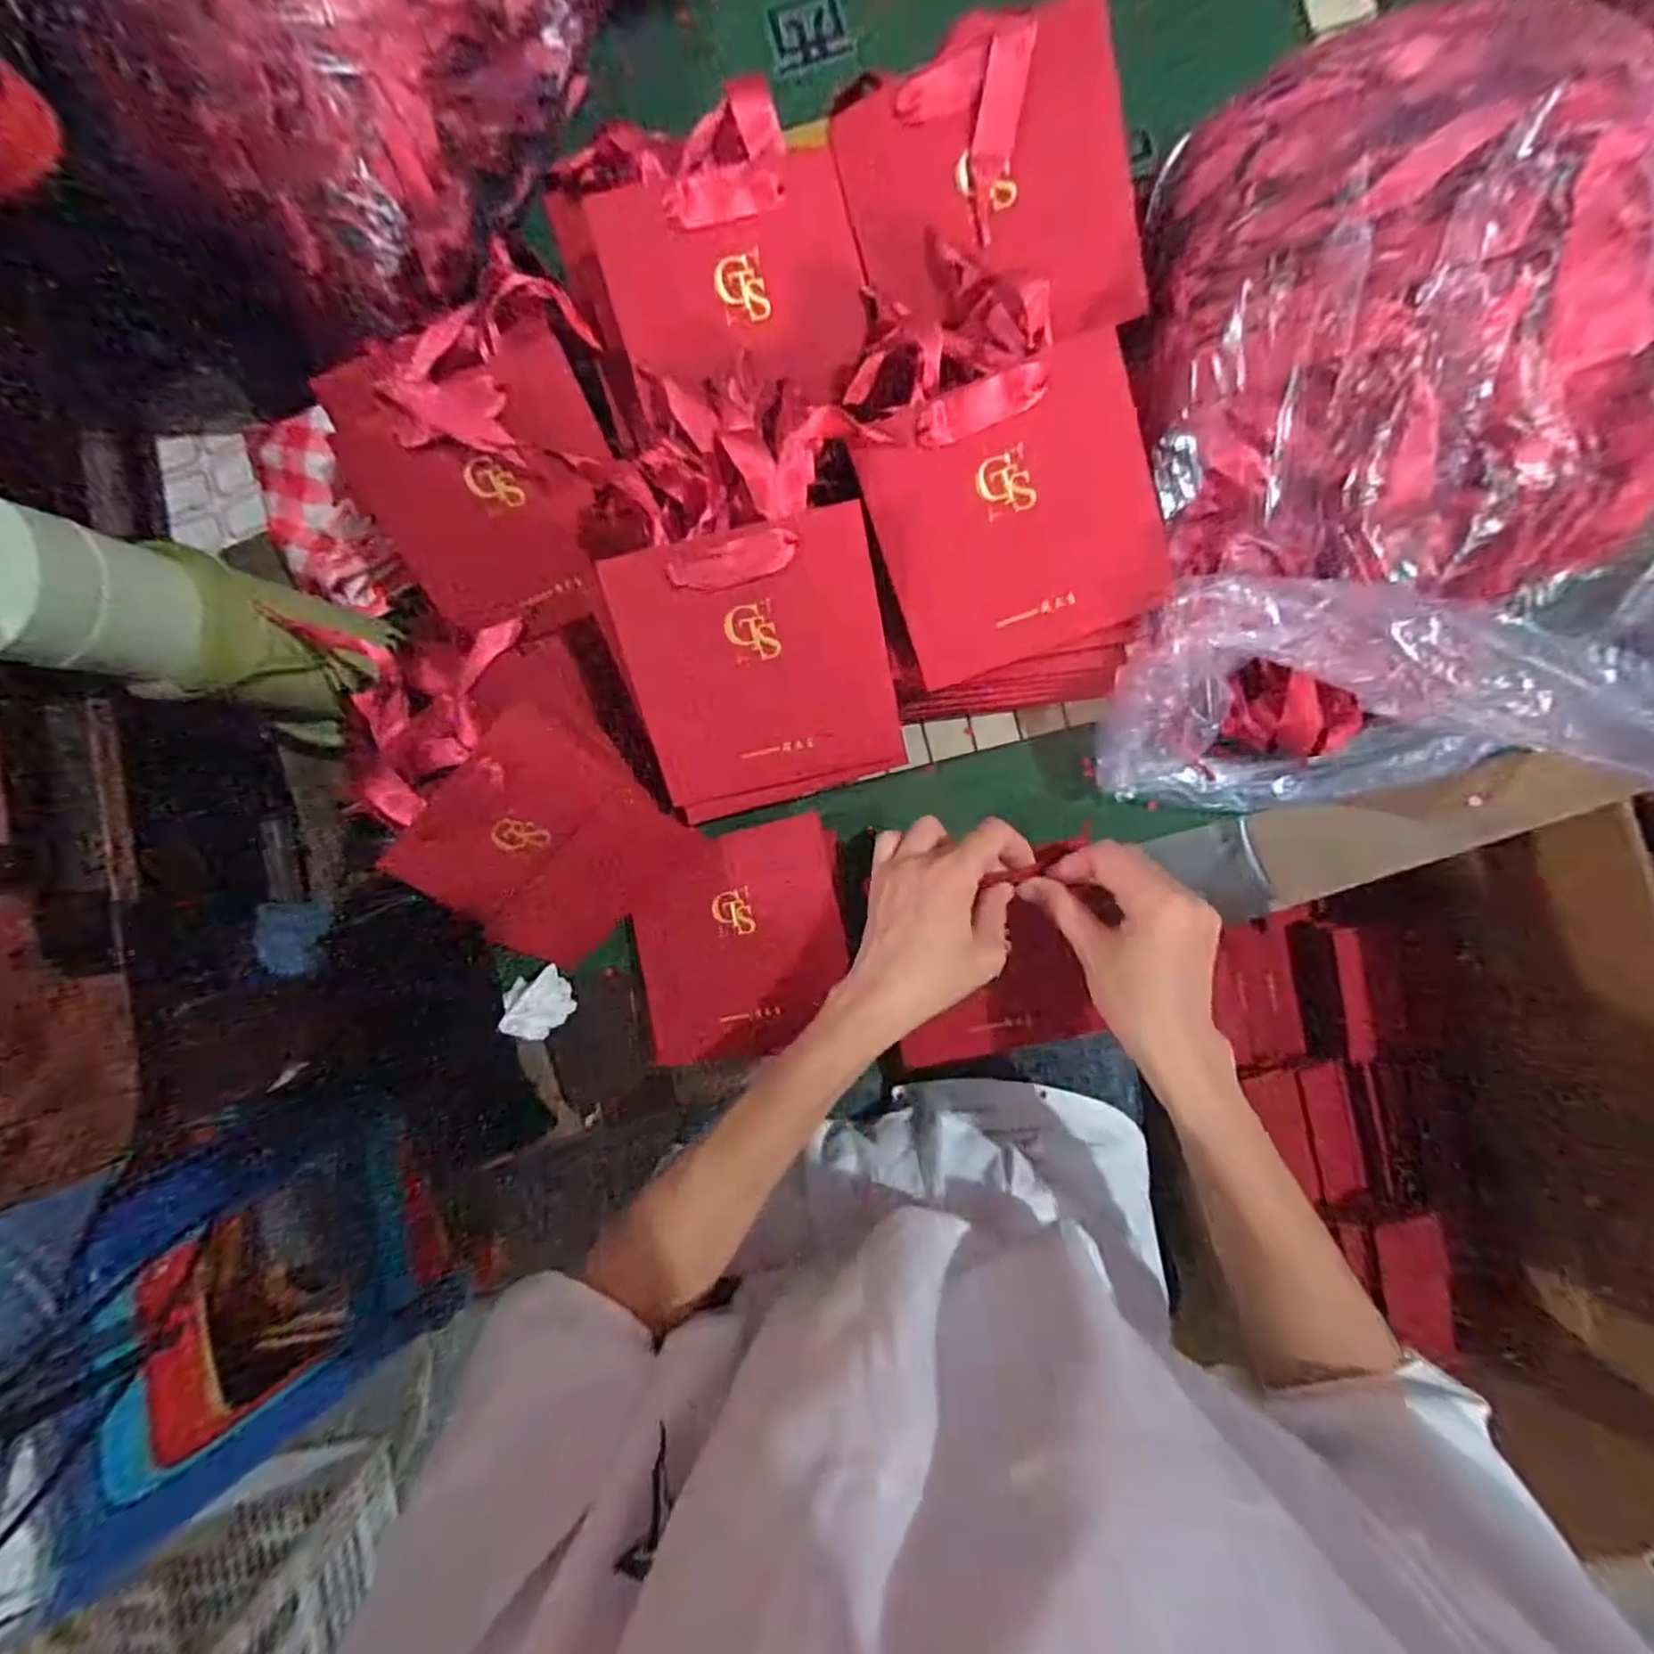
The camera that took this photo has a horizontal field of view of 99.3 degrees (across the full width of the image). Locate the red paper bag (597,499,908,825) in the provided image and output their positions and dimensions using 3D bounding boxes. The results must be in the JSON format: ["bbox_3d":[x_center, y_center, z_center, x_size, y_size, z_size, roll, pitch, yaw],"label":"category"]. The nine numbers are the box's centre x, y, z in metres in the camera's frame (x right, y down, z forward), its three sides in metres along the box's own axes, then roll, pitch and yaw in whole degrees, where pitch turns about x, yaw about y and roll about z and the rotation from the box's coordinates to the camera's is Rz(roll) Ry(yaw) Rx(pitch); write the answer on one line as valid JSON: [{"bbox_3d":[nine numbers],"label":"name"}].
[{"bbox_3d":[-0.035,-0.085,0.390,0.139,0.008,0.148,-15,115,-2],"label":"red paper bag"}]

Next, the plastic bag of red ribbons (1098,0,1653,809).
[{"bbox_3d":[0.305,-0.203,0.376,0.258,0.143,0.375,4,88,5],"label":"plastic bag of red ribbons"}]

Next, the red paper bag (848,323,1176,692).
[{"bbox_3d":[0.099,-0.162,0.373,0.138,0.018,0.139,-17,108,13],"label":"red paper bag"}]

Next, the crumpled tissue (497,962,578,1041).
[{"bbox_3d":[-0.202,0.125,0.491,0.045,0.029,0.043,-22,86,4],"label":"crumpled tissue"}]

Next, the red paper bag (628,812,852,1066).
[{"bbox_3d":[-0.057,0.076,0.464,0.140,0.012,0.142,-11,87,4],"label":"red paper bag"}]

